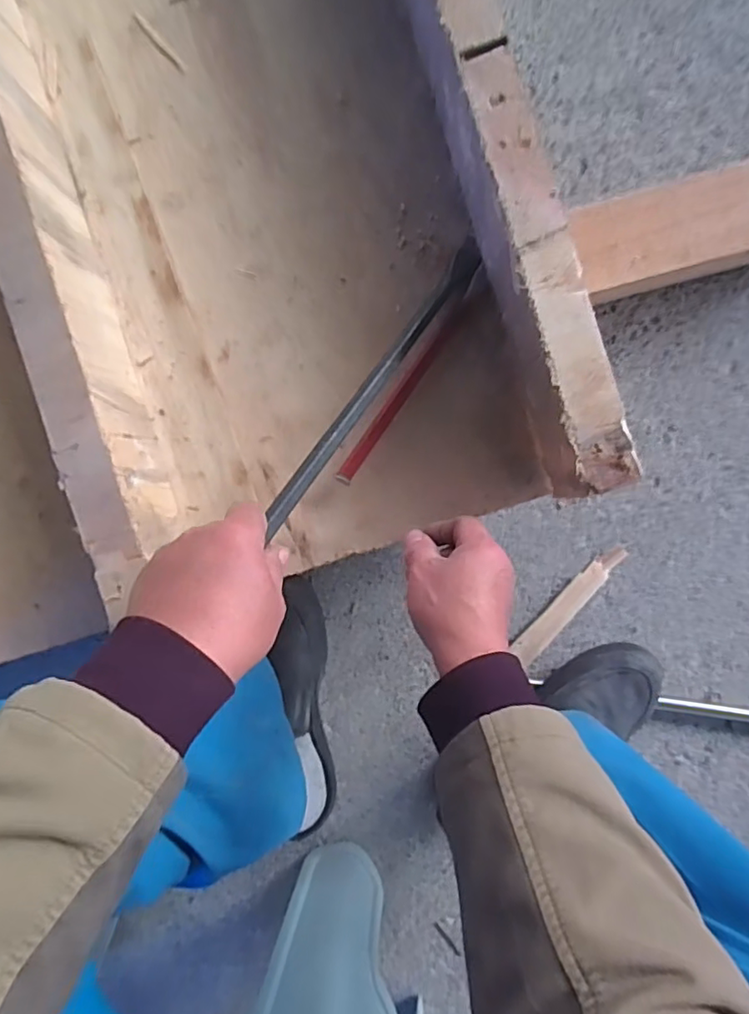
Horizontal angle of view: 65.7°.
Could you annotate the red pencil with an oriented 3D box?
[{"bbox_3d":[0.023,-0.102,0.510,0.015,0.007,0.188,34,87,-21],"label":"red pencil"}]

